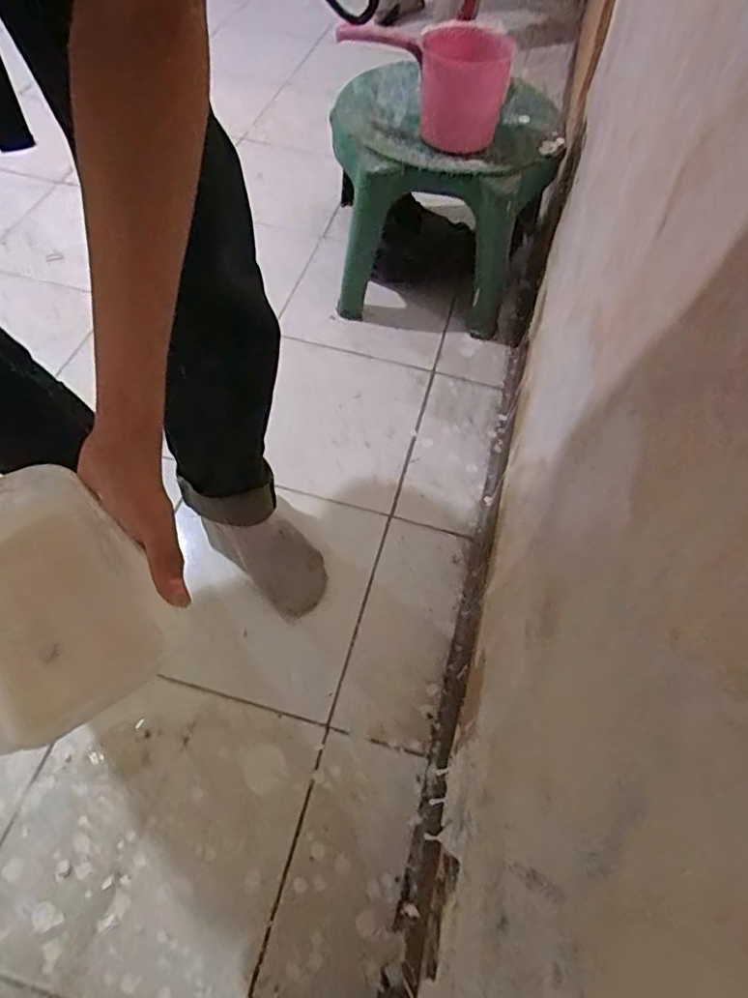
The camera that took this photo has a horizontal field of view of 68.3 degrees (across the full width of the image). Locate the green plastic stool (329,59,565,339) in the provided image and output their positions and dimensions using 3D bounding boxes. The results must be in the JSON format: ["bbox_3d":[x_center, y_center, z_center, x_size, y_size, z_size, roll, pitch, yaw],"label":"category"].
[{"bbox_3d":[0.112,-0.526,0.992,0.370,0.273,0.356,14,59,5],"label":"green plastic stool"}]

